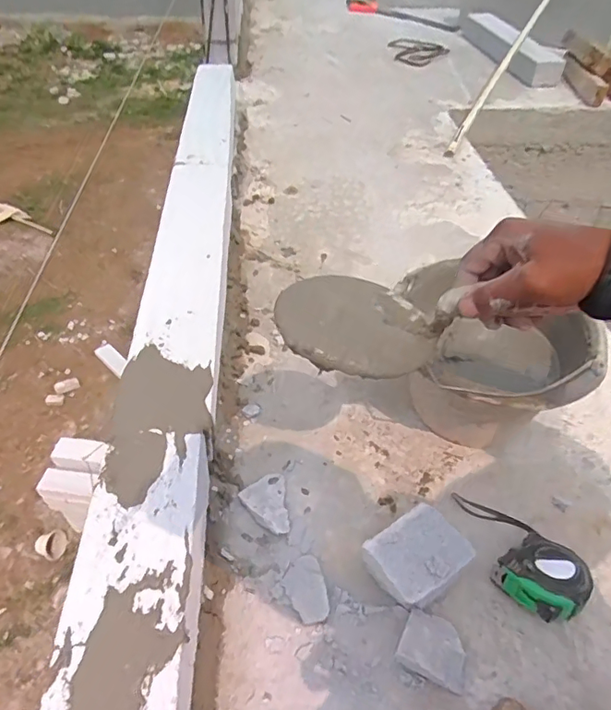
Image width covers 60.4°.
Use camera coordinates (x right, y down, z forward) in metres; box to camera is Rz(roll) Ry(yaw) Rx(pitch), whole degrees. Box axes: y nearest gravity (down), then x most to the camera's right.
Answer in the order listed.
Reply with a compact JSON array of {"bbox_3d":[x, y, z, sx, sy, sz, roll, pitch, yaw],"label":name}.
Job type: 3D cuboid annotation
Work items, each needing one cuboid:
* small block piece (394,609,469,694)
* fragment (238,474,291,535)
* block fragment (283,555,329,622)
[{"bbox_3d":[0.125,0.280,0.507,0.065,0.029,0.056,18,46,15],"label":"small block piece"},{"bbox_3d":[-0.035,0.173,0.610,0.056,0.015,0.072,-26,51,-27],"label":"fragment"},{"bbox_3d":[0.000,0.242,0.544,0.040,0.011,0.067,-7,45,-11],"label":"block fragment"}]

